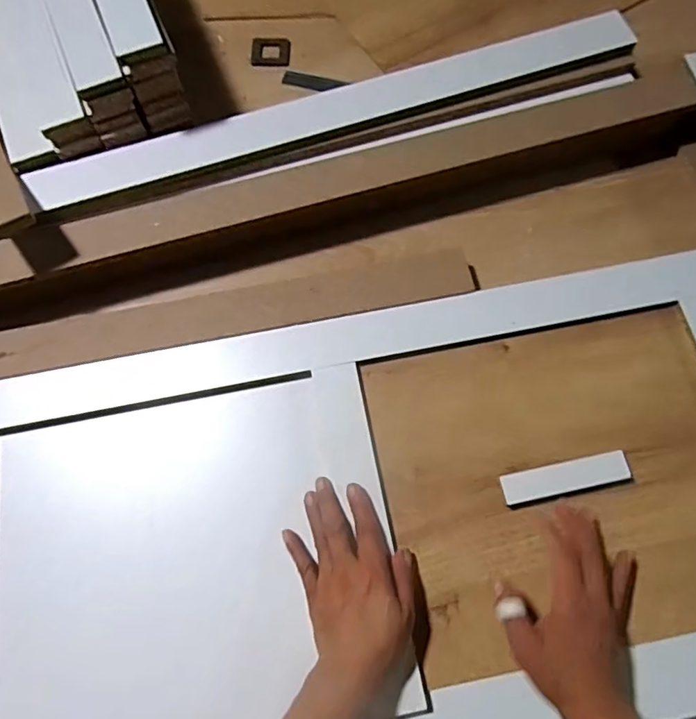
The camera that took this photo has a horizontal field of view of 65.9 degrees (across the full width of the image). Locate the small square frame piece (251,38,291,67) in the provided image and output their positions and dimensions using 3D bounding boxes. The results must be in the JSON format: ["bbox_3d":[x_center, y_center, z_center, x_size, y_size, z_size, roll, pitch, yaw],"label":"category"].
[{"bbox_3d":[-0.100,-0.399,0.697,0.049,0.004,0.049,-1,71,1],"label":"small square frame piece"}]

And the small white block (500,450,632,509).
[{"bbox_3d":[0.199,0.108,0.489,0.117,0.014,0.029,-12,70,-3],"label":"small white block"}]

